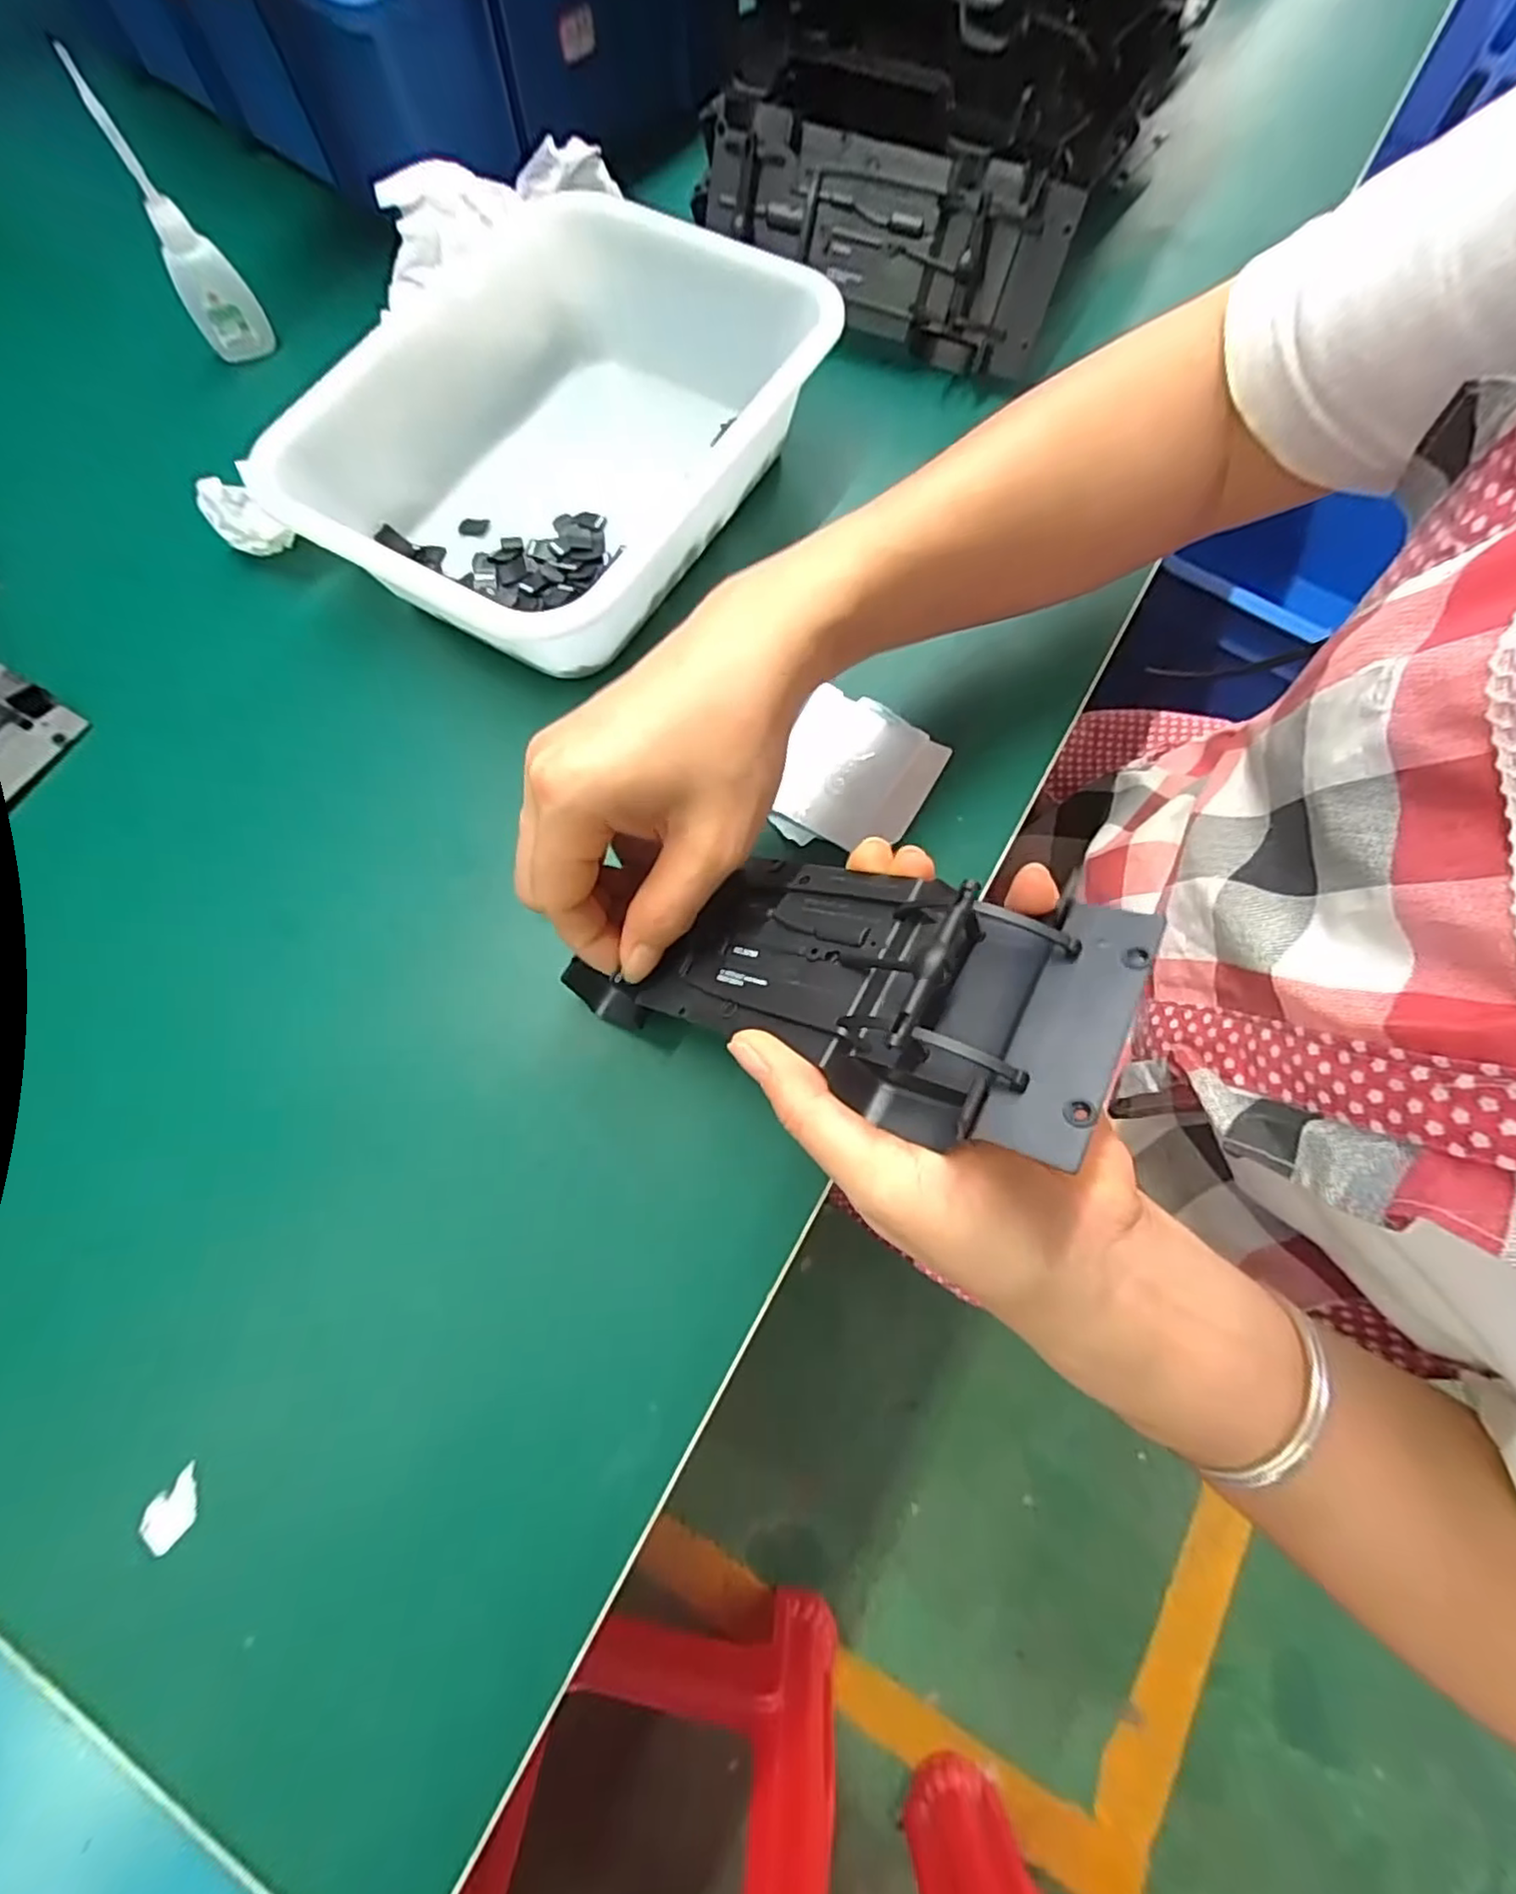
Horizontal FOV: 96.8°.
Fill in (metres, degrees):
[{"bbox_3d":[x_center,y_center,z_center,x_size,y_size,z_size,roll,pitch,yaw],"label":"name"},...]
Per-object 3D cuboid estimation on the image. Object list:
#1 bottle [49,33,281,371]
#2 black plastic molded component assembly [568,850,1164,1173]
[{"bbox_3d":[-0.308,-0.378,0.358,0.035,0.112,0.018,-35,75,-10],"label":"bottle"},{"bbox_3d":[0.018,0.005,0.205,0.169,0.025,0.073,10,69,36],"label":"black plastic molded component assembly"}]

